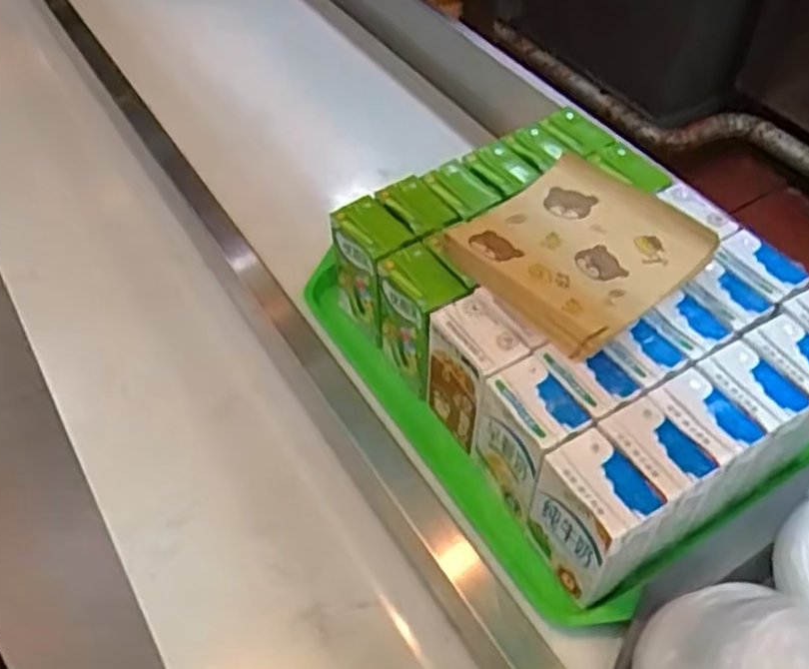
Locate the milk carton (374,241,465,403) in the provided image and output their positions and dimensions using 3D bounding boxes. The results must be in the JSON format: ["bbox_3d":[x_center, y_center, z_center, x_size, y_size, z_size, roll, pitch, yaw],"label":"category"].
[{"bbox_3d":[0.011,-0.009,0.607,0.045,0.102,0.070,-25,53,-19],"label":"milk carton"}]

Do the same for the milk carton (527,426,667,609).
[{"bbox_3d":[0.119,0.118,0.485,0.047,0.094,0.078,-27,54,-20],"label":"milk carton"}]

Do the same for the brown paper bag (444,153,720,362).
[{"bbox_3d":[0.133,-0.070,0.564,0.165,0.023,0.142,-33,56,-24],"label":"brown paper bag"}]

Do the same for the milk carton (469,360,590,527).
[{"bbox_3d":[0.085,0.072,0.528,0.046,0.094,0.070,-24,53,-18],"label":"milk carton"}]

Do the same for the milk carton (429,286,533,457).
[{"bbox_3d":[0.053,0.030,0.567,0.045,0.106,0.066,-25,53,-19],"label":"milk carton"}]

